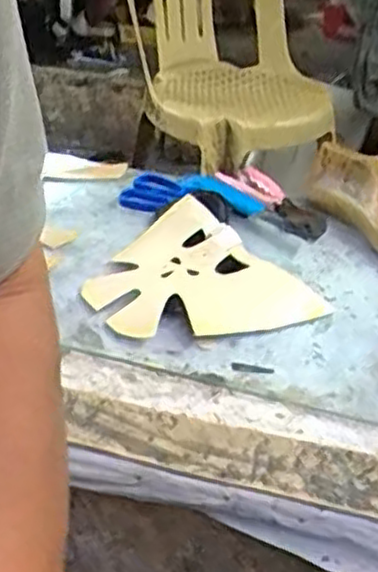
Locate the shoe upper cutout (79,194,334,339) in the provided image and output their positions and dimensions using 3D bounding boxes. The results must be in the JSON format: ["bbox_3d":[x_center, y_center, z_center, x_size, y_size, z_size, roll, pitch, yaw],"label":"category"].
[{"bbox_3d":[-0.003,-0.009,0.779,0.189,0.043,0.242,-22,40,-32],"label":"shoe upper cutout"}]

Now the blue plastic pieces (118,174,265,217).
[{"bbox_3d":[0.004,-0.118,0.962,0.178,0.026,0.095,7,33,8],"label":"blue plastic pieces"}]

